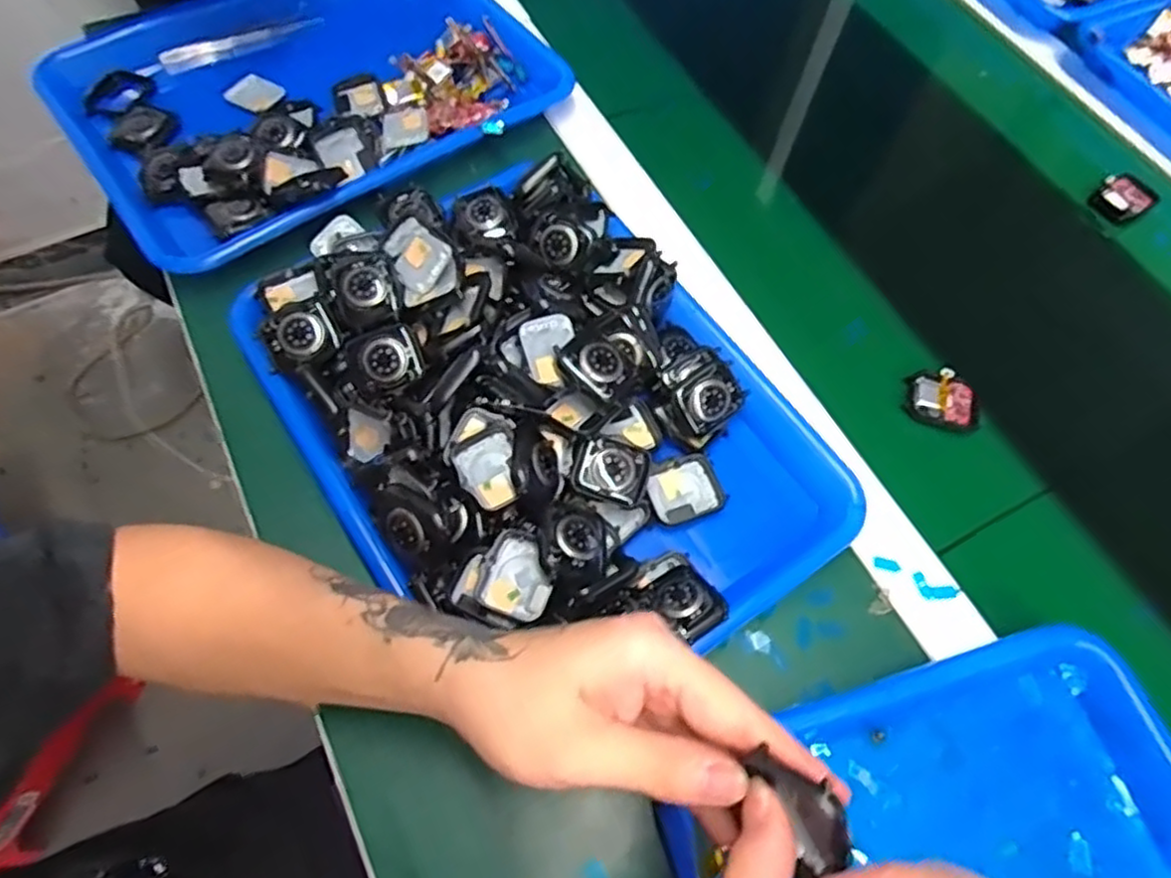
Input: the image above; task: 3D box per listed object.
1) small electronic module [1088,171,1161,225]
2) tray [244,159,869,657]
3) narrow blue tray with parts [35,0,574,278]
[{"bbox_3d":[0.434,-0.194,0.558,0.038,0.009,0.039,-37,79,8],"label":"small electronic module"},{"bbox_3d":[-0.030,-0.024,0.400,0.246,0.064,0.334,-34,70,-17],"label":"tray"},{"bbox_3d":[-0.204,-0.264,0.535,0.340,0.057,0.259,-31,69,-17],"label":"narrow blue tray with parts"}]

